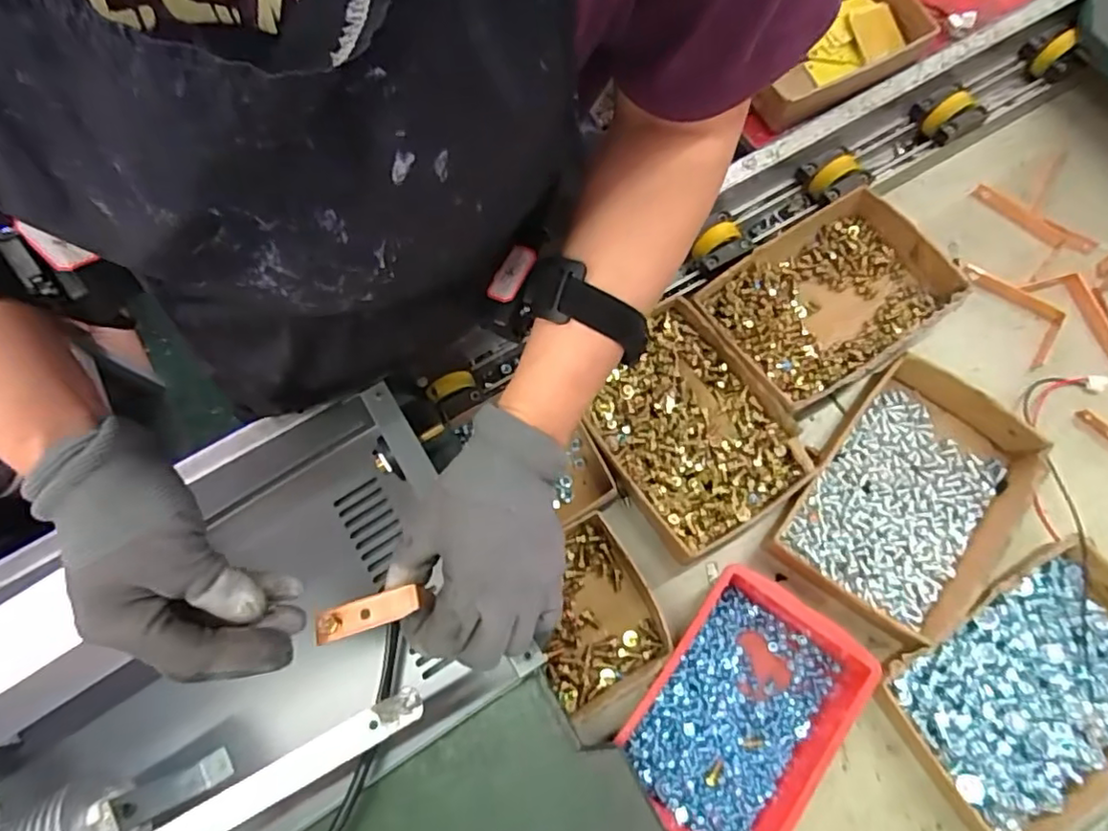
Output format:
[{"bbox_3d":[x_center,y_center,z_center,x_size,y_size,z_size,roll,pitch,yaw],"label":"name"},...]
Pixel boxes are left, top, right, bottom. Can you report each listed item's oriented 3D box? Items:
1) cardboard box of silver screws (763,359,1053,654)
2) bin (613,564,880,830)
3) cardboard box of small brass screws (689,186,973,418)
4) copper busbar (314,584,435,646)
[{"bbox_3d":[0.308,0.070,0.529,0.153,0.049,0.219,38,78,14],"label":"cardboard box of silver screws"},{"bbox_3d":[0.147,0.238,0.480,0.139,0.055,0.199,35,78,14],"label":"bin"},{"bbox_3d":[0.258,-0.110,0.580,0.216,0.043,0.155,-35,73,-7],"label":"cardboard box of small brass screws"},{"bbox_3d":[-0.107,0.113,0.346,0.062,0.006,0.018,-19,71,-3],"label":"copper busbar"}]

